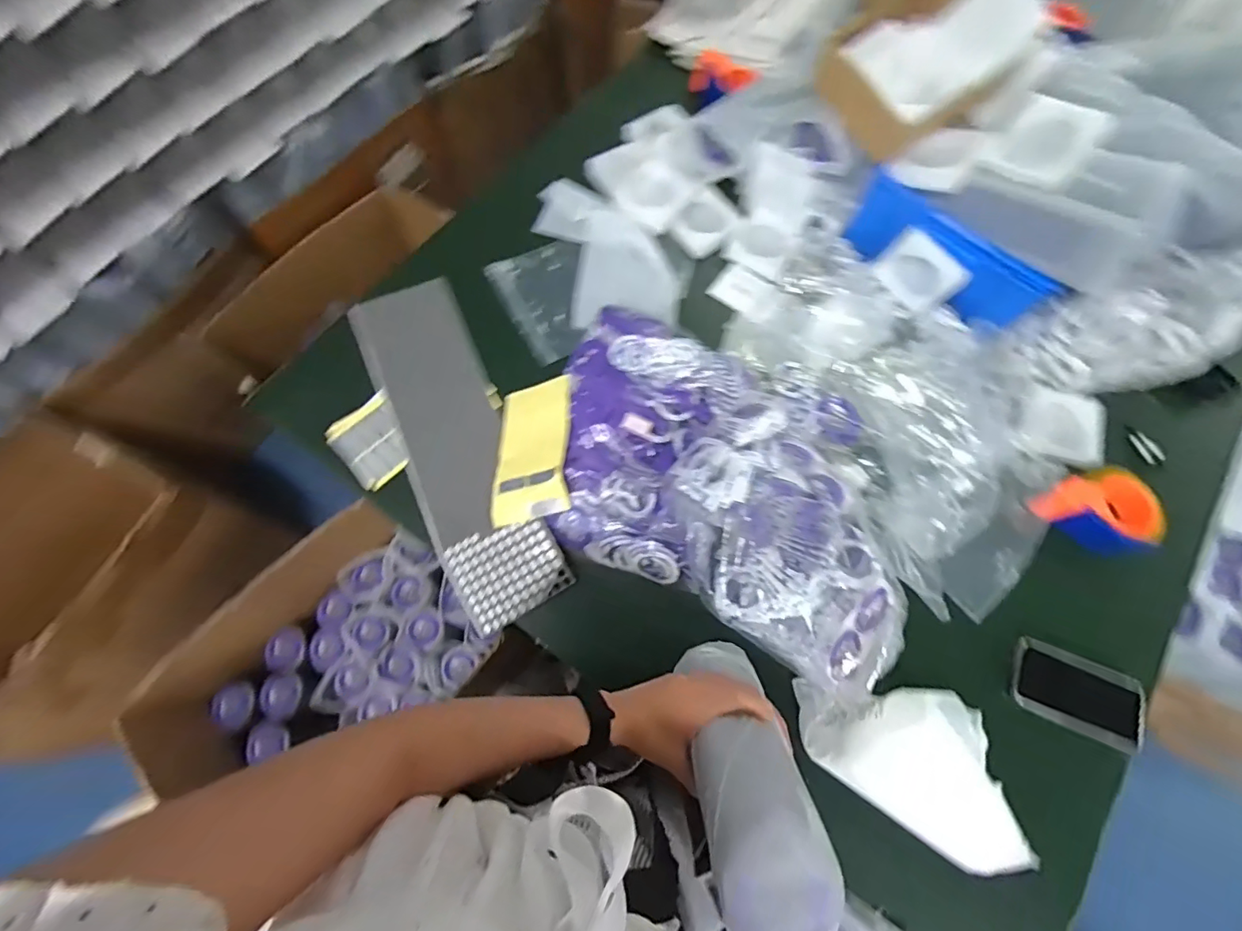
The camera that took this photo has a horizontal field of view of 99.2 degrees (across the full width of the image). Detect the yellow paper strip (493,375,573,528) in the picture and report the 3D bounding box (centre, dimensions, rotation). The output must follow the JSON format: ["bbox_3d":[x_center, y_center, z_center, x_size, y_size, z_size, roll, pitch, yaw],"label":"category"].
[{"bbox_3d":[-0.119,-0.022,0.709,0.106,0.025,0.194,-10,65,17],"label":"yellow paper strip"}]

